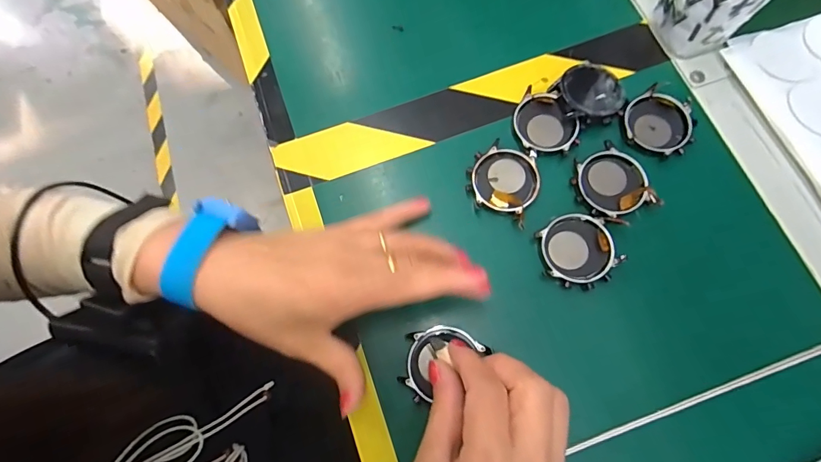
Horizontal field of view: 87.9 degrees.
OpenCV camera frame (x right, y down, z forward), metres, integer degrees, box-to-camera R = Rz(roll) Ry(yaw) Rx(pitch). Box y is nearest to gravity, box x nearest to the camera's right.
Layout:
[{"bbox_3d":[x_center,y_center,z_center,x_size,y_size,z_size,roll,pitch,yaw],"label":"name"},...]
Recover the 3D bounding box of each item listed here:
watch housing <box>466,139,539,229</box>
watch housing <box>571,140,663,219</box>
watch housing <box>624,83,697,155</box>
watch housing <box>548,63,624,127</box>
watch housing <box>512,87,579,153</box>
[{"bbox_3d":[0.061,-0.034,0.284,0.045,0.006,0.049,24,75,8],"label":"watch housing"},{"bbox_3d":[0.133,-0.033,0.282,0.047,0.008,0.047,-20,74,-5],"label":"watch housing"},{"bbox_3d":[0.172,-0.075,0.294,0.045,0.008,0.046,26,75,8],"label":"watch housing"},{"bbox_3d":[0.126,-0.095,0.298,0.041,0.009,0.045,0,73,1],"label":"watch housing"},{"bbox_3d":[0.094,-0.076,0.297,0.041,0.008,0.044,0,73,1],"label":"watch housing"}]

